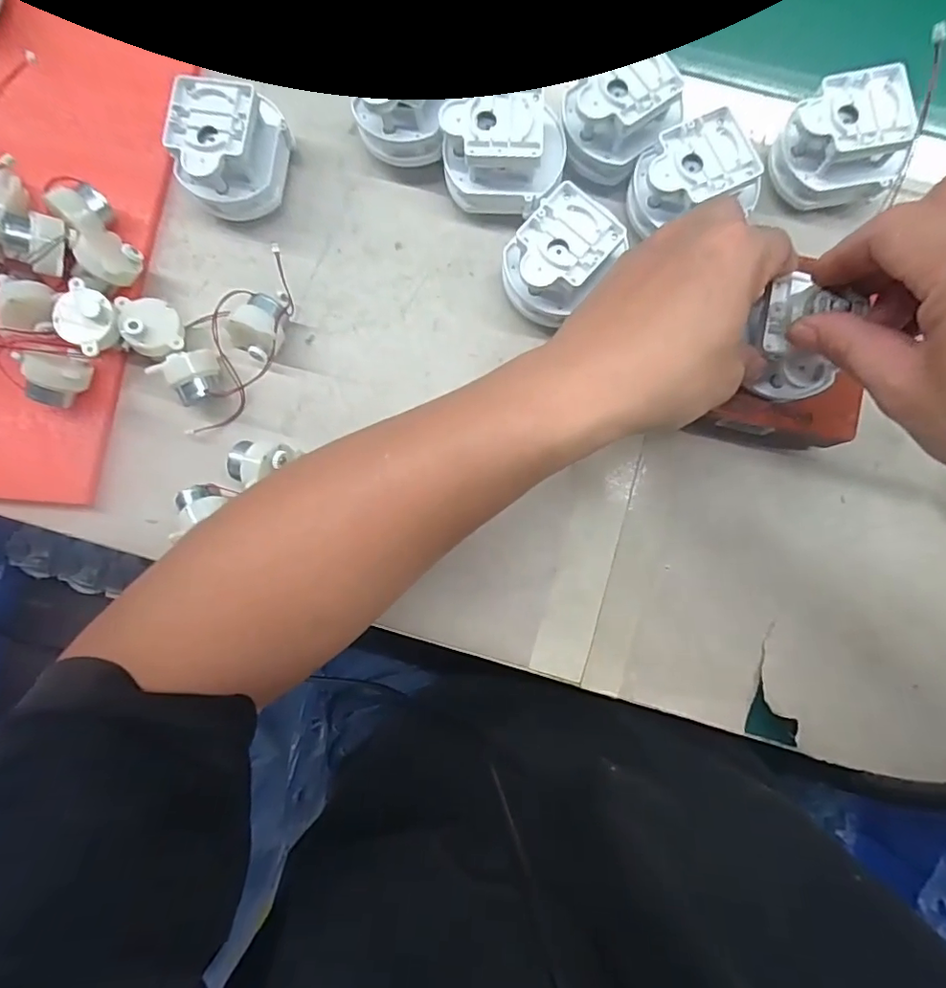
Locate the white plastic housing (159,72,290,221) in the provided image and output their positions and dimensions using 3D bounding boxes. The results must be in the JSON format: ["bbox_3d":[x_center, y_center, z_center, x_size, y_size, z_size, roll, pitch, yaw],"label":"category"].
[{"bbox_3d":[-0.139,-0.197,0.313,0.053,0.049,0.059,10,85,2],"label":"white plastic housing"}]

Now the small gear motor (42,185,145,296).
[{"bbox_3d":[-0.215,-0.146,0.309,0.031,0.038,0.056,-25,85,-2],"label":"small gear motor"}]

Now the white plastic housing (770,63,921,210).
[{"bbox_3d":[0.210,-0.198,0.304,0.057,0.042,0.056,-22,85,-3],"label":"white plastic housing"}]

